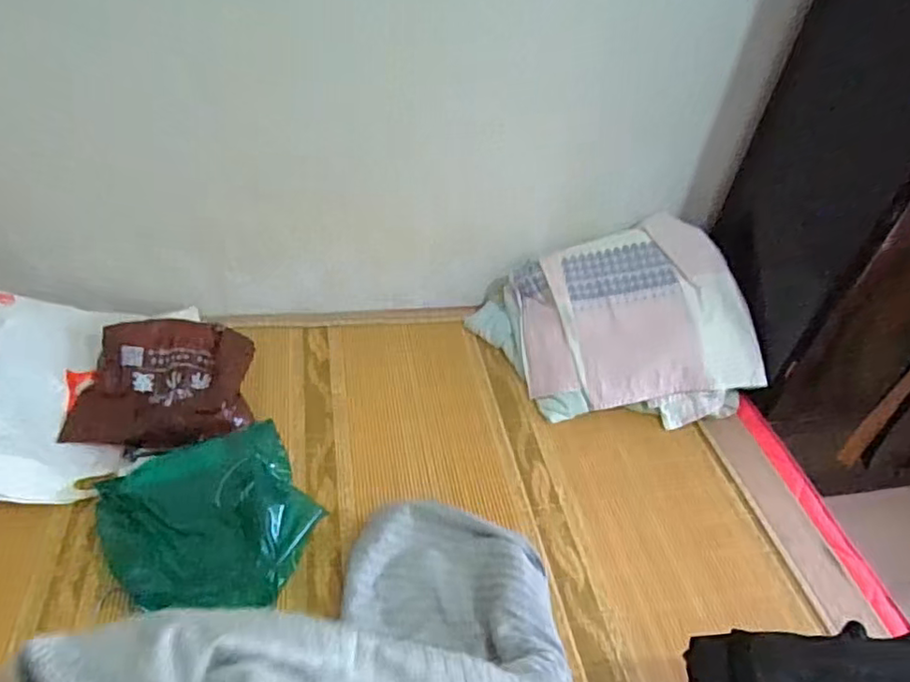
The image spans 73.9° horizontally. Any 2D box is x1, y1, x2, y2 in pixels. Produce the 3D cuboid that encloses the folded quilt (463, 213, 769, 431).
[{"bbox_3d":[0.399,-0.046,1.480,0.594,0.318,0.431,-1,42,-9],"label":"folded quilt"}]

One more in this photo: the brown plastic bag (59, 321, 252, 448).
[{"bbox_3d":[-0.613,0.087,1.292,0.347,0.102,0.296,2,42,-6],"label":"brown plastic bag"}]

